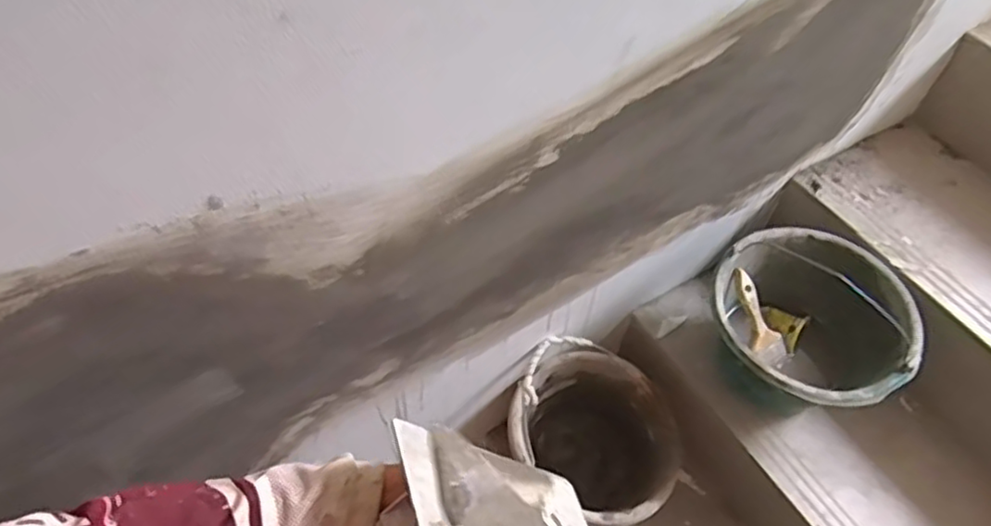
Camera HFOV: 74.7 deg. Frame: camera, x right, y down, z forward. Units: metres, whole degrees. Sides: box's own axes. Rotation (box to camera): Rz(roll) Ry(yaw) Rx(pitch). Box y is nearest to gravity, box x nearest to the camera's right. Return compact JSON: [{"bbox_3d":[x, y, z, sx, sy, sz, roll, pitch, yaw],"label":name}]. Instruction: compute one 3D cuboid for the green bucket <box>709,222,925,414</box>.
[{"bbox_3d":[0.443,0.108,0.958,0.266,0.183,0.261,-1,54,1],"label":"green bucket"}]

